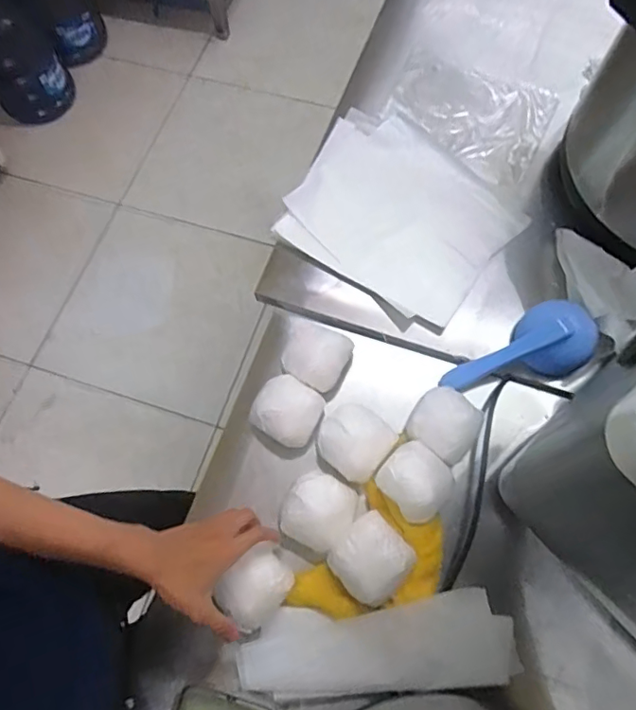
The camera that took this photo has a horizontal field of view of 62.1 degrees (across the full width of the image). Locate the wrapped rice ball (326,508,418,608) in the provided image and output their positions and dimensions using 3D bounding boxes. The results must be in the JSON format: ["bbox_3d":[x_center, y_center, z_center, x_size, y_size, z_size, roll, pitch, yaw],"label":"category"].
[{"bbox_3d":[0.061,0.224,0.582,0.076,0.039,0.083,39,75,16],"label":"wrapped rice ball"}]

